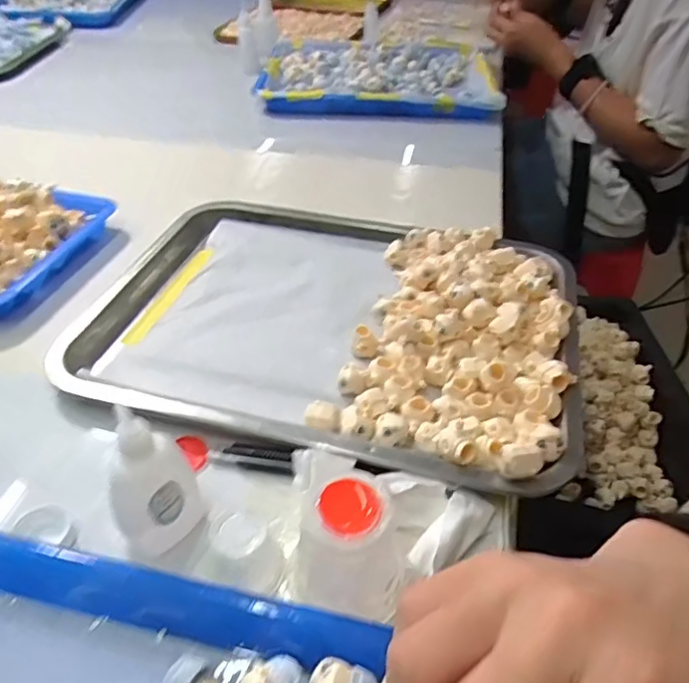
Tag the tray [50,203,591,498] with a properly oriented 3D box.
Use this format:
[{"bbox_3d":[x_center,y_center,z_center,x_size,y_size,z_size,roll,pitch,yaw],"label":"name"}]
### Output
[{"bbox_3d":[-0.012,-0.027,0.431,0.350,0.022,0.253,10,44,10],"label":"tray"}]

